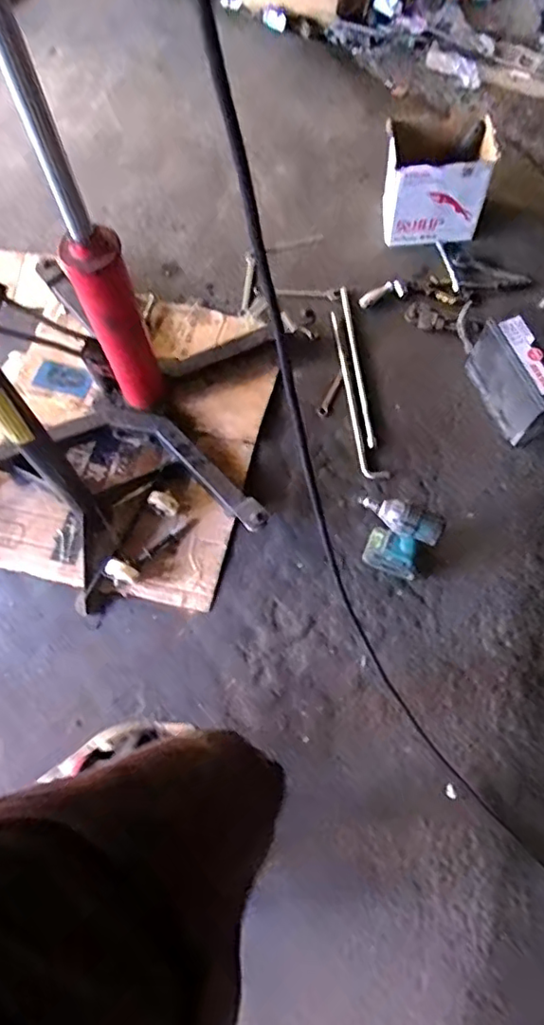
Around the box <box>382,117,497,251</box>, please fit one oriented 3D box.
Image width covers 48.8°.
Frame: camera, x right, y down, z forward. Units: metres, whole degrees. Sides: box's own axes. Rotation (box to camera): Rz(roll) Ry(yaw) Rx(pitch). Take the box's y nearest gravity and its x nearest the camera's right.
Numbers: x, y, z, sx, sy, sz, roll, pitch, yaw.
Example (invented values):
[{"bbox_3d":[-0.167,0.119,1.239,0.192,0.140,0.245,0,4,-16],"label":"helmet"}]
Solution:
[{"bbox_3d":[0.440,-0.888,1.637,0.271,0.257,0.199,7,68,3],"label":"box"}]

